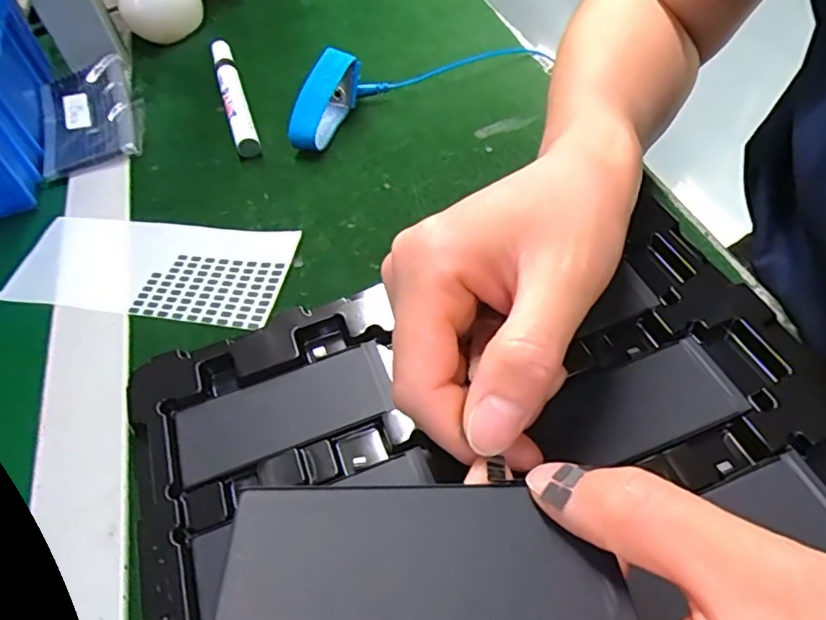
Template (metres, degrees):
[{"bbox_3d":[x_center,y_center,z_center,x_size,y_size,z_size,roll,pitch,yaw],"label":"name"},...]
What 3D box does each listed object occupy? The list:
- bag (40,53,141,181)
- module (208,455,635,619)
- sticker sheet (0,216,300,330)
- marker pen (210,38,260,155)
[{"bbox_3d":[-0.230,-0.136,0.398,0.067,0.024,0.103,-19,52,-9],"label":"bag"},{"bbox_3d":[0.001,0.058,0.138,0.091,0.004,0.039,0,37,-4],"label":"module"},{"bbox_3d":[-0.146,-0.024,0.315,0.156,0.005,0.063,7,53,12],"label":"sticker sheet"},{"bbox_3d":[-0.129,-0.154,0.406,0.016,0.016,0.136,-18,52,-8],"label":"marker pen"}]

